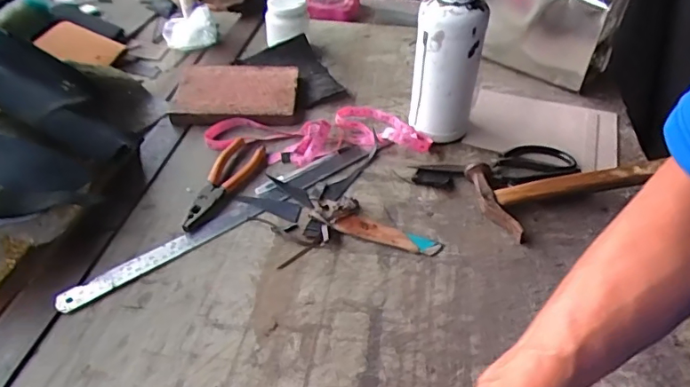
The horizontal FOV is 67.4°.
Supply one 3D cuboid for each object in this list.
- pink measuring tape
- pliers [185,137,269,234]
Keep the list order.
[{"bbox_3d":[-0.042,-0.091,0.718,0.293,0.034,0.118,-4,42,-5],"label":"pink measuring tape"},{"bbox_3d":[-0.149,-0.017,0.652,0.052,0.019,0.169,10,43,10],"label":"pliers"}]

